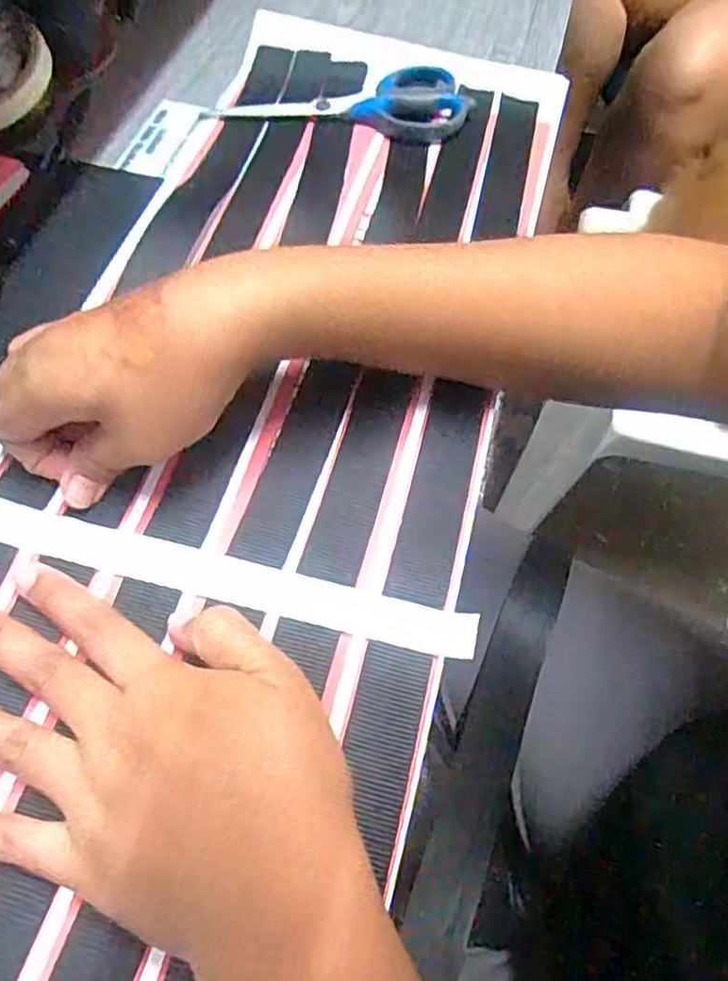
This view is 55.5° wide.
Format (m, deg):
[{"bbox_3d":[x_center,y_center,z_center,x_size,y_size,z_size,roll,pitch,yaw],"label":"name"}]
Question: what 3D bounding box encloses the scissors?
[{"bbox_3d":[-0.013,-0.255,0.453,0.163,0.020,0.066,9,60,3],"label":"scissors"}]

